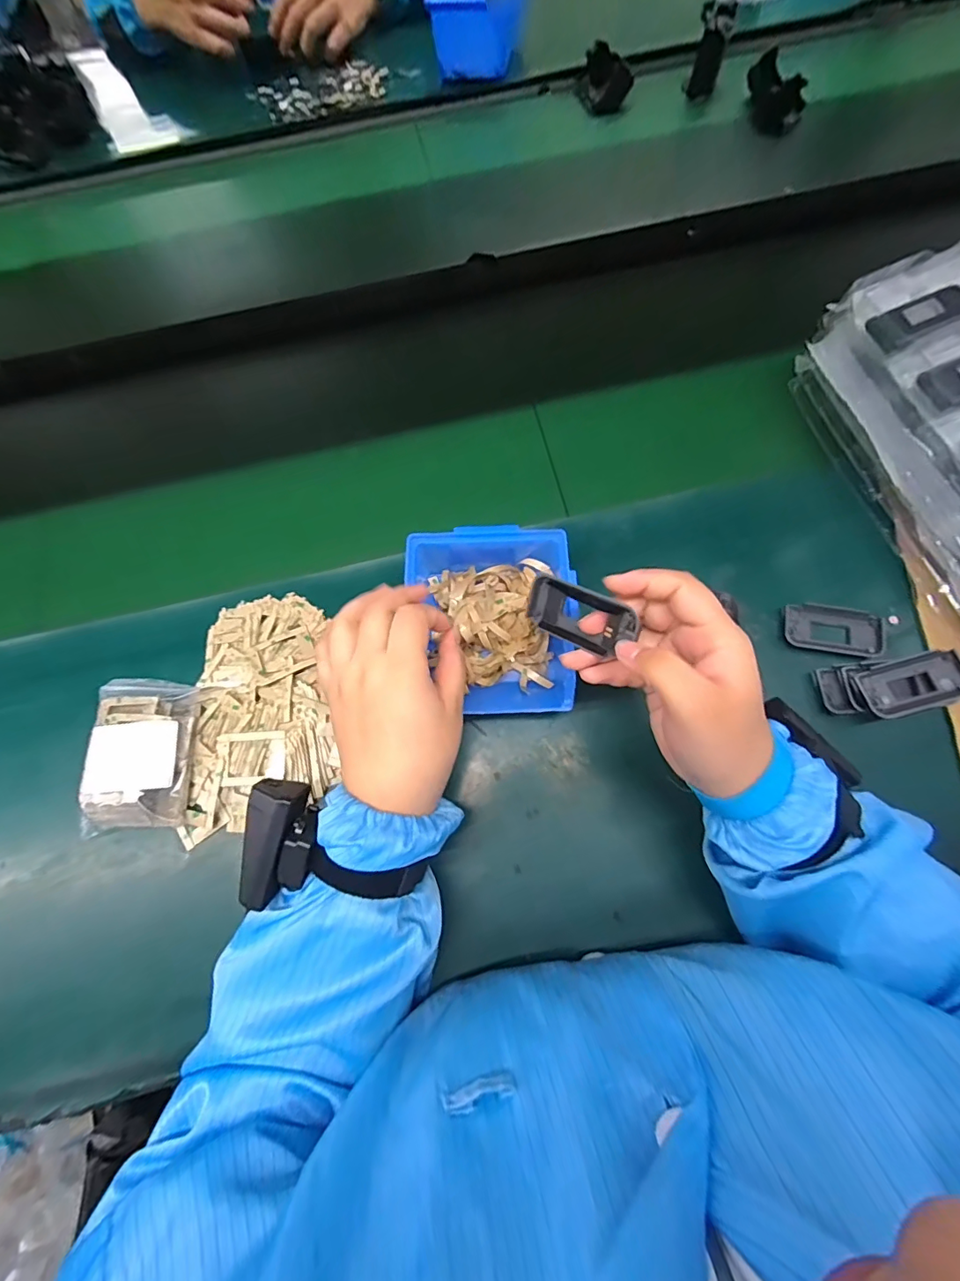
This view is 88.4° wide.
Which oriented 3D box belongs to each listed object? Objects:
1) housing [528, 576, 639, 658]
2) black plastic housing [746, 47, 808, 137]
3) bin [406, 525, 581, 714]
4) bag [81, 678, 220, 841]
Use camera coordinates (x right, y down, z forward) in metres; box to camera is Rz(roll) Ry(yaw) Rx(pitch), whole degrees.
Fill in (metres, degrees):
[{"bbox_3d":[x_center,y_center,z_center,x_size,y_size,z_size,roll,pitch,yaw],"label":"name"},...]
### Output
[{"bbox_3d":[0.065,-0.017,0.314,0.069,0.036,0.014,27,34,28],"label":"housing"},{"bbox_3d":[0.370,-0.688,0.627,0.033,0.065,0.085,-20,71,-4],"label":"black plastic housing"},{"bbox_3d":[0.009,-0.014,0.386,0.124,0.061,0.138,-3,75,1],"label":"bin"},{"bbox_3d":[-0.266,0.088,0.384,0.082,0.023,0.113,2,76,2],"label":"bag"}]

